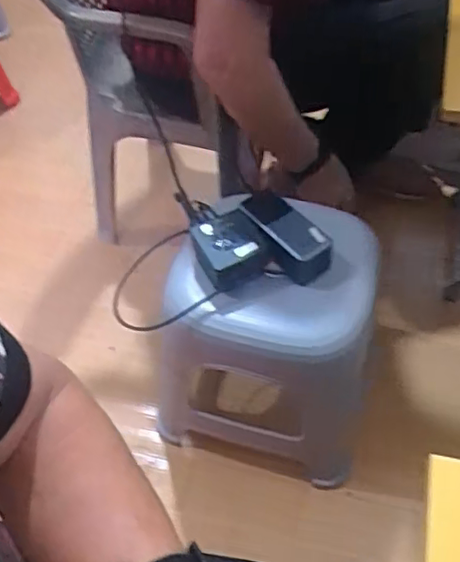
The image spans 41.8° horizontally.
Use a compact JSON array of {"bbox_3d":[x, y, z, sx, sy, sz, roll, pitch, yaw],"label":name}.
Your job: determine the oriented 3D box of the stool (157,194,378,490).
[{"bbox_3d":[0.067,0.092,0.865,0.271,0.325,0.282,13,53,12],"label":"stool"}]

